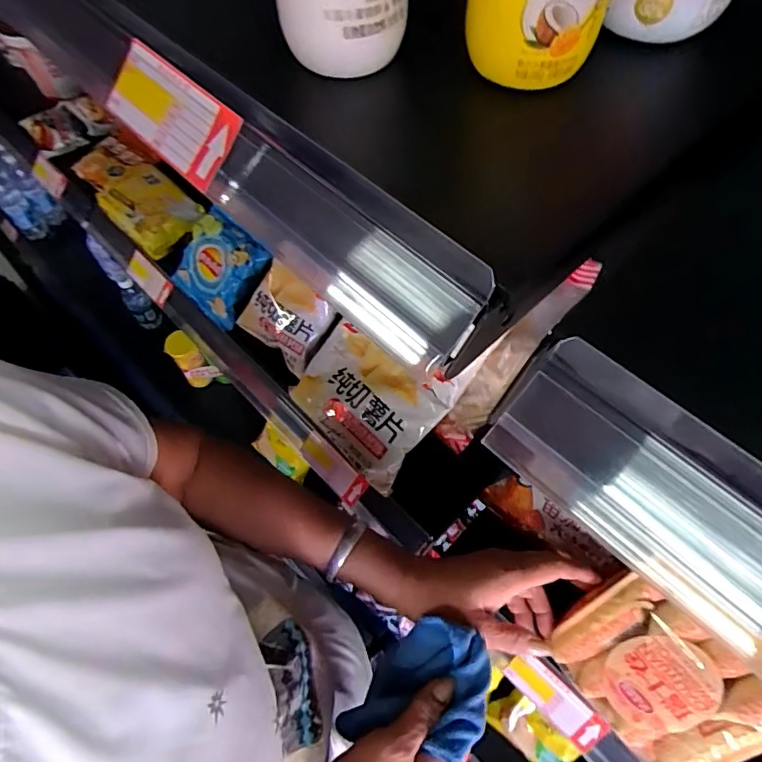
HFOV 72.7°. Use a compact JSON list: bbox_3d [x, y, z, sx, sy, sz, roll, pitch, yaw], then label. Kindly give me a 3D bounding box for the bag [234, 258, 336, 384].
[{"bbox_3d":[-0.107,-0.080,0.611,0.111,0.045,0.111,39,107,8],"label":"bag"}]

